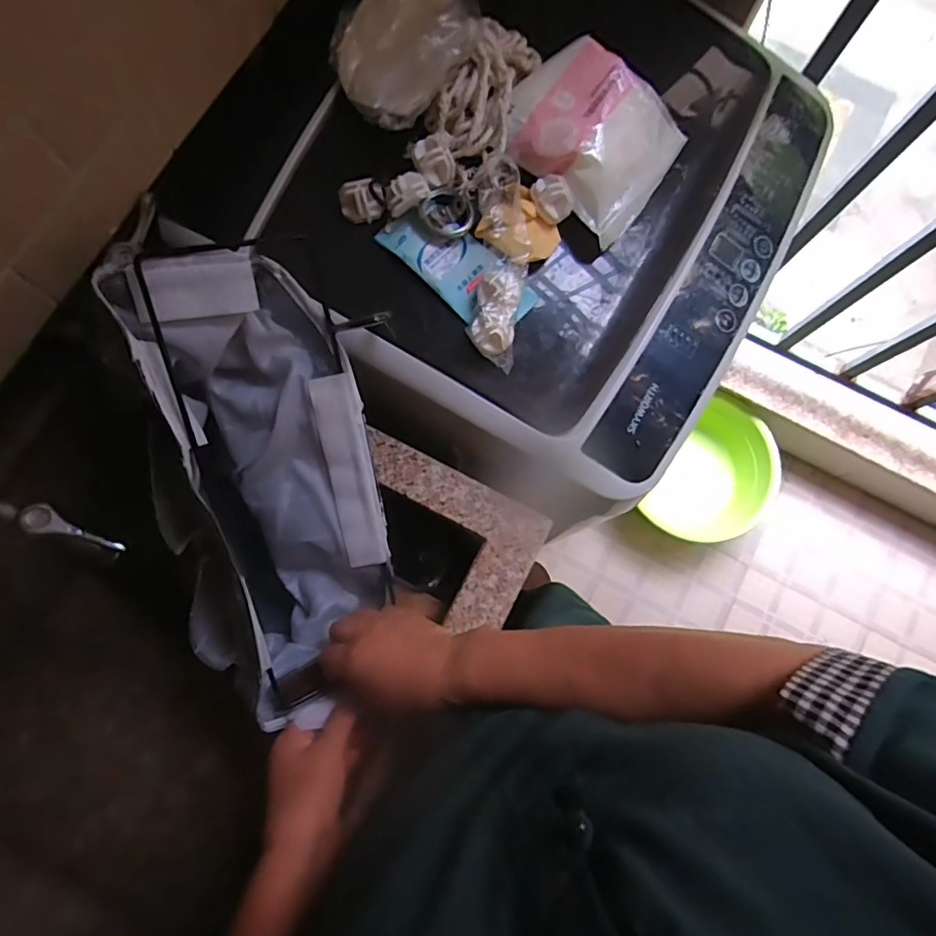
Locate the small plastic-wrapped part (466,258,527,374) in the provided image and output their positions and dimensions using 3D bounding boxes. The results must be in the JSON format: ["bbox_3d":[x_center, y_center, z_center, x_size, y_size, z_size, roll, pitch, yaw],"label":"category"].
[{"bbox_3d":[0.023,-0.126,0.437,0.039,0.020,0.084,7,95,0],"label":"small plastic-wrapped part"}]

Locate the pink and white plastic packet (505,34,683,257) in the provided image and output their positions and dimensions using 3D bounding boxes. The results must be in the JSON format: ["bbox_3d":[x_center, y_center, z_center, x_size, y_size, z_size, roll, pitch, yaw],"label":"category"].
[{"bbox_3d":[0.104,-0.283,0.451,0.135,0.048,0.130,35,80,6],"label":"pink and white plastic packet"}]

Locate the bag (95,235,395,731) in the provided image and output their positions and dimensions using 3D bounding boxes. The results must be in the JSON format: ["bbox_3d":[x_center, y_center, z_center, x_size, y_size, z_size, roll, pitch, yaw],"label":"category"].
[{"bbox_3d":[-0.164,0.011,0.453,0.165,0.119,0.368,-6,105,-3],"label":"bag"}]

